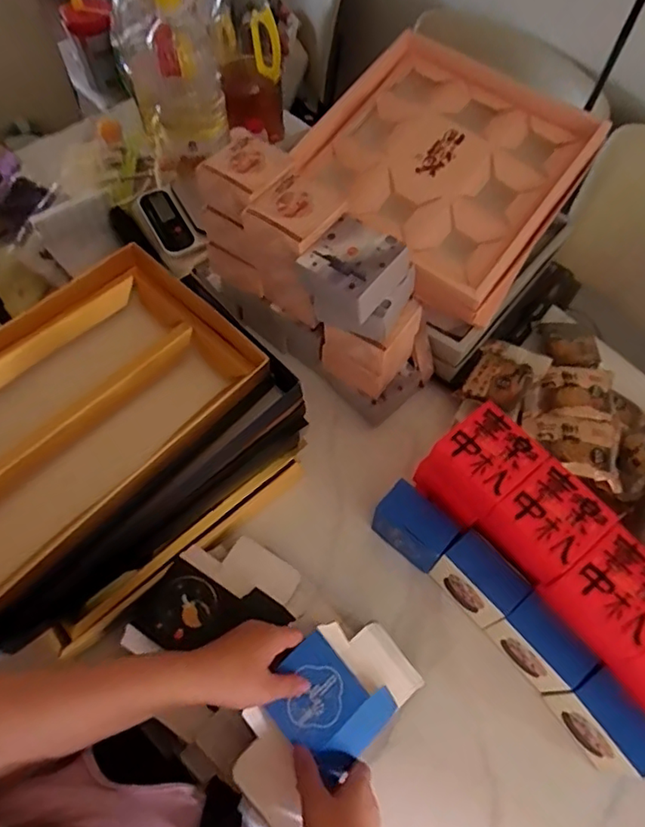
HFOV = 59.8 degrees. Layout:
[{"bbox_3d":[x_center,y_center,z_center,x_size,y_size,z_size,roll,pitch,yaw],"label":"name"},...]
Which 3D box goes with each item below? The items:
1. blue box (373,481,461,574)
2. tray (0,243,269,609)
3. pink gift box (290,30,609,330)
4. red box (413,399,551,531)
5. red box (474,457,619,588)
[{"bbox_3d":[0.104,0.134,0.654,0.085,0.090,0.049,35,67,15],"label":"blue box"},{"bbox_3d":[-0.266,0.009,0.572,0.194,0.091,0.399,39,68,17],"label":"tray"},{"bbox_3d":[0.177,-0.341,0.778,0.355,0.073,0.354,42,80,12],"label":"pink gift box"},{"bbox_3d":[0.169,0.057,0.608,0.101,0.070,0.087,-35,69,-18],"label":"red box"},{"bbox_3d":[0.223,0.116,0.576,0.103,0.072,0.086,-35,69,-18],"label":"red box"}]

